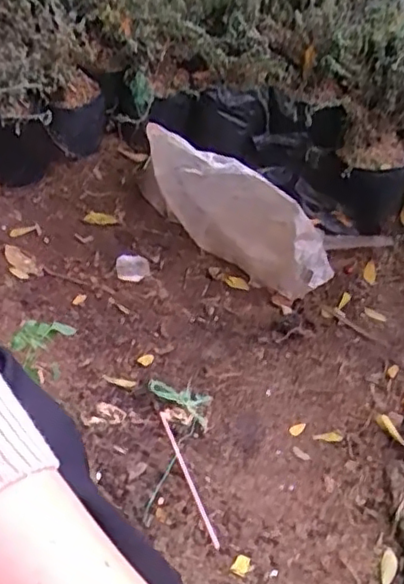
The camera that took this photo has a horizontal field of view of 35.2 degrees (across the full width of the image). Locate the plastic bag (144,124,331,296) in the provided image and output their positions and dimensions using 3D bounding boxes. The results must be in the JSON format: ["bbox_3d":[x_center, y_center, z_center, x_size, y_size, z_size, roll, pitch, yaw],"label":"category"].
[{"bbox_3d":[0.049,-0.165,1.251,0.470,0.230,0.096,32,60,18],"label":"plastic bag"}]

